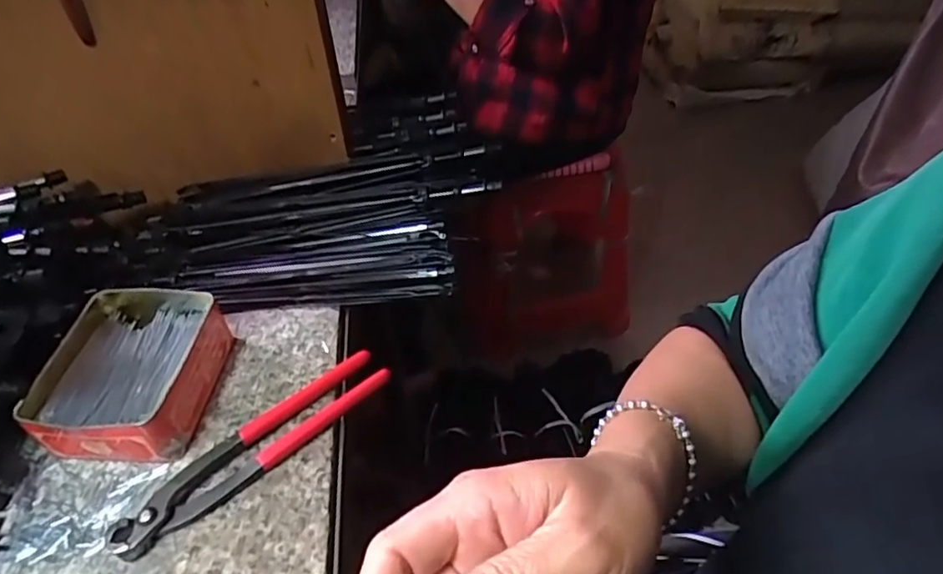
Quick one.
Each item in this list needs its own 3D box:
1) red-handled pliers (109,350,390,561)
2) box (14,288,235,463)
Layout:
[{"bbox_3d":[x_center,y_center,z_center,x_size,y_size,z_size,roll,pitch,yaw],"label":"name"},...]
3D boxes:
[{"bbox_3d":[-0.146,0.103,0.410,0.191,0.020,0.045,-31,50,-26],"label":"red-handled pliers"},{"bbox_3d":[-0.242,0.060,0.434,0.103,0.043,0.128,1,44,4],"label":"box"}]

